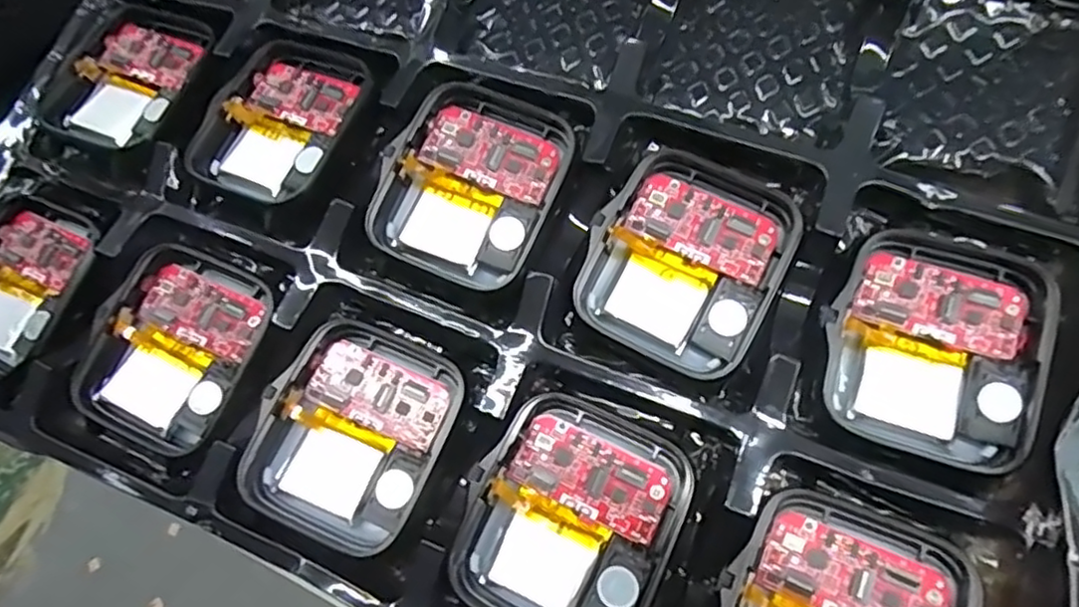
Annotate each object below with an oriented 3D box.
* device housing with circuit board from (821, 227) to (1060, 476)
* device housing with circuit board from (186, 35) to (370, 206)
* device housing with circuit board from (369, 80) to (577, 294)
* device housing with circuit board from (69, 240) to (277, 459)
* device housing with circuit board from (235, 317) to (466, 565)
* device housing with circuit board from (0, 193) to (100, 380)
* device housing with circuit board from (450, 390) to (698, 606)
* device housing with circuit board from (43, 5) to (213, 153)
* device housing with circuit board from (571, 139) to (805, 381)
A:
[{"bbox_3d":[0.076,0.007,0.126,0.037,0.006,0.043,15,81,13],"label":"device housing with circuit board"},{"bbox_3d":[-0.061,-0.045,0.157,0.035,0.010,0.043,21,76,13],"label":"device housing with circuit board"},{"bbox_3d":[-0.014,-0.027,0.142,0.036,0.012,0.041,21,76,14],"label":"device housing with circuit board"},{"bbox_3d":[-0.081,0.010,0.148,0.035,0.011,0.042,23,76,14],"label":"device housing with circuit board"},{"bbox_3d":[-0.038,0.026,0.135,0.036,0.006,0.043,21,76,14],"label":"device housing with circuit board"},{"bbox_3d":[-0.126,-0.005,0.158,0.034,0.012,0.042,20,75,13],"label":"device housing with circuit board"},{"bbox_3d":[0.006,0.041,0.123,0.036,0.009,0.042,26,77,15],"label":"device housing with circuit board"},{"bbox_3d":[-0.106,-0.059,0.170,0.038,0.009,0.042,23,76,14],"label":"device housing with circuit board"},{"bbox_3d":[0.031,-0.010,0.136,0.037,0.012,0.043,26,77,15],"label":"device housing with circuit board"}]

